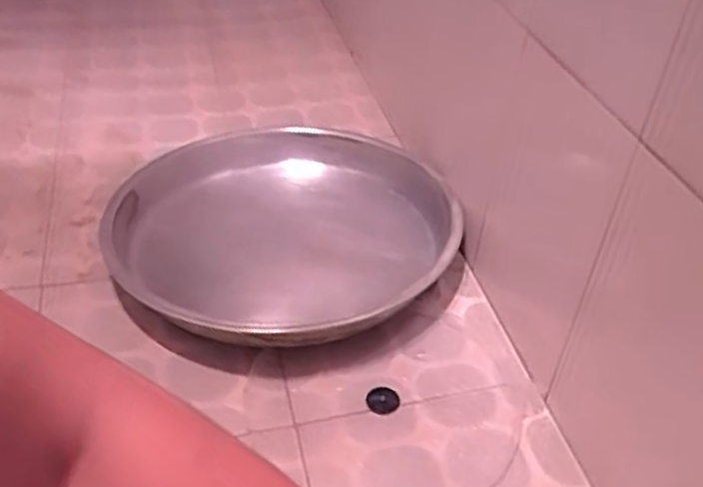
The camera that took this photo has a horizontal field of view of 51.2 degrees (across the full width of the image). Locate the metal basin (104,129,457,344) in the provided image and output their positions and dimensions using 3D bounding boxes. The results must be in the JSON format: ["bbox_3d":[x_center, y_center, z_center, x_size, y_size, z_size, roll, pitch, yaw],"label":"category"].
[{"bbox_3d":[-0.100,-0.027,0.902,0.426,0.077,0.426,3,38,-2],"label":"metal basin"}]

